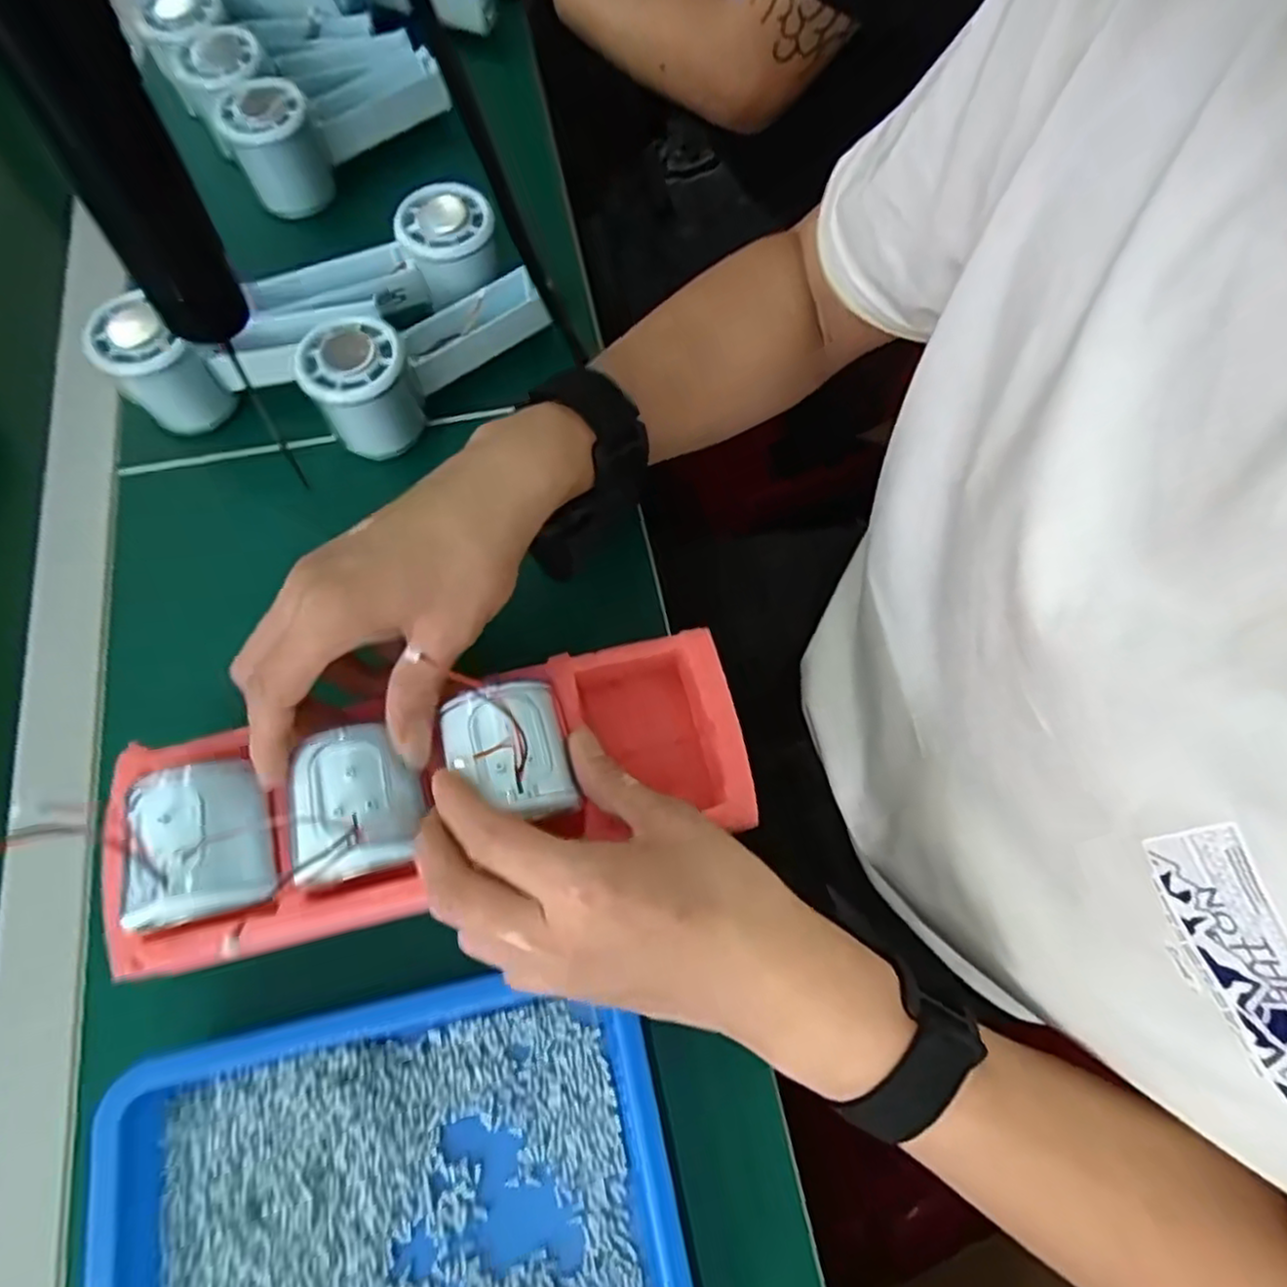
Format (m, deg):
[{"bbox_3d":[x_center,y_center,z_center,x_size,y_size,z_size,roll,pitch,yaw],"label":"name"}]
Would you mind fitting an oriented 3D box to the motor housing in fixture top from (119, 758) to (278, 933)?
[{"bbox_3d":[-0.181,0.079,0.284,0.049,0.018,0.059,-17,70,-6],"label":"motor housing in fixture top"}]

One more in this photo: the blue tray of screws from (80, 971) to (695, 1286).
[{"bbox_3d":[-0.100,0.236,0.274,0.223,0.031,0.170,-12,70,-4],"label":"blue tray of screws"}]

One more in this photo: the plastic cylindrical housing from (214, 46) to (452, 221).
[{"bbox_3d":[-0.214,-0.365,0.493,0.151,0.055,0.055,-40,74,-13],"label":"plastic cylindrical housing"}]

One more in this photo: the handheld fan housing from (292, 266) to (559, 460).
[{"bbox_3d":[-0.127,-0.175,0.415,0.058,0.060,0.148,40,75,14],"label":"handheld fan housing"}]

